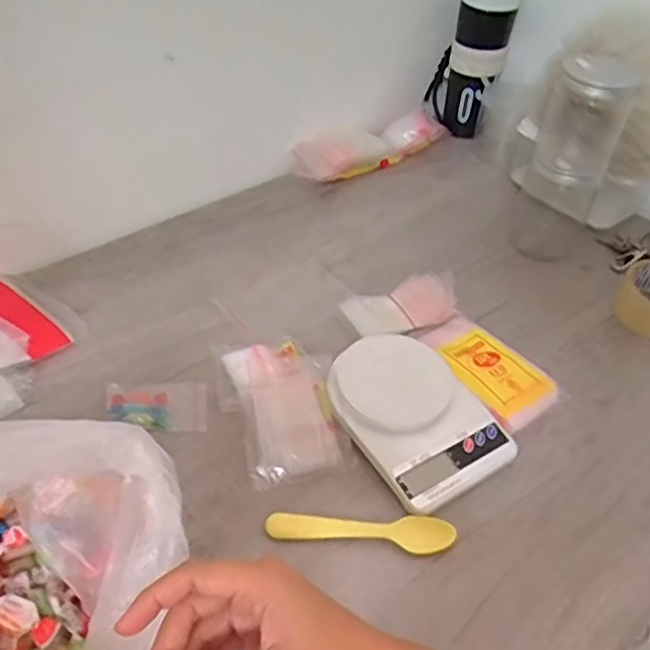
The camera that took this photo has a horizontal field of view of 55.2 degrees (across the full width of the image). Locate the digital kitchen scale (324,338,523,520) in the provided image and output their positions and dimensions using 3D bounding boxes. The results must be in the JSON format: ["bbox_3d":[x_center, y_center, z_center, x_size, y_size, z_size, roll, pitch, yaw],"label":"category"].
[{"bbox_3d":[0.084,0.081,0.590,0.127,0.031,0.171,-25,52,-27],"label":"digital kitchen scale"}]

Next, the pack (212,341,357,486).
[{"bbox_3d":[-0.047,0.069,0.607,0.096,0.026,0.179,-14,48,-18],"label":"pack"}]

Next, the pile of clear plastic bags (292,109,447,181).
[{"bbox_3d":[0.074,-0.269,0.946,0.256,0.052,0.066,-24,52,-26],"label":"pile of clear plastic bags"}]

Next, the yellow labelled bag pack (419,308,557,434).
[{"bbox_3d":[0.170,0.041,0.652,0.084,0.016,0.142,-26,53,-28],"label":"yellow labelled bag pack"}]

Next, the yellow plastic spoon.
[{"bbox_3d":[0.030,0.170,0.520,0.155,0.012,0.029,6,45,1],"label":"yellow plastic spoon"}]

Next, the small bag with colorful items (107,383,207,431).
[{"bbox_3d":[-0.164,0.076,0.608,0.095,0.014,0.059,-1,45,-6],"label":"small bag with colorful items"}]

